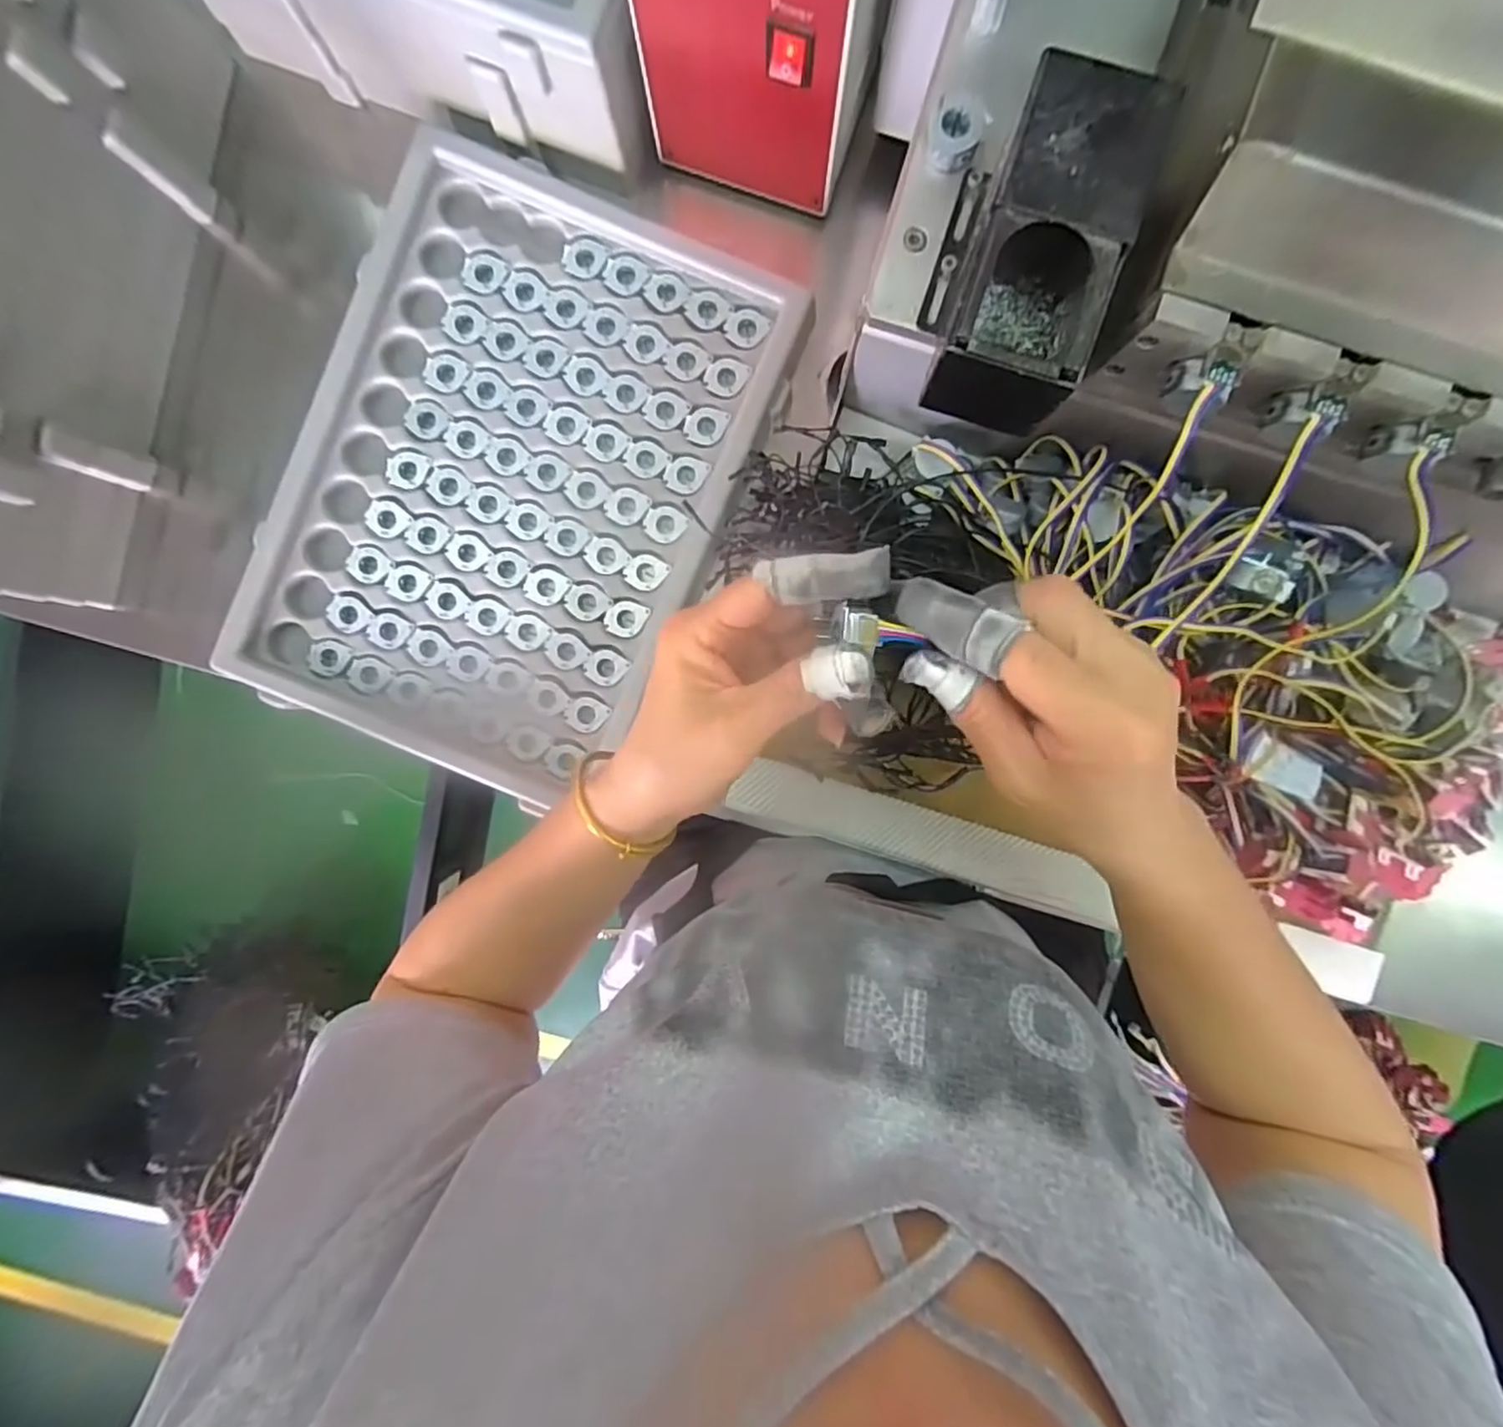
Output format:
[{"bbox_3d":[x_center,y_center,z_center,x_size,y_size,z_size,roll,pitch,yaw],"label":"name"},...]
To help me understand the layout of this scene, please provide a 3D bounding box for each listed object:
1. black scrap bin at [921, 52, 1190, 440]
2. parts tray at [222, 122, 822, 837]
[{"bbox_3d":[0.118,-0.186,0.273,0.051,0.061,0.110,17,94,0],"label":"black scrap bin"},{"bbox_3d":[-0.163,-0.152,0.447,0.279,0.023,0.389,24,94,0],"label":"parts tray"}]

